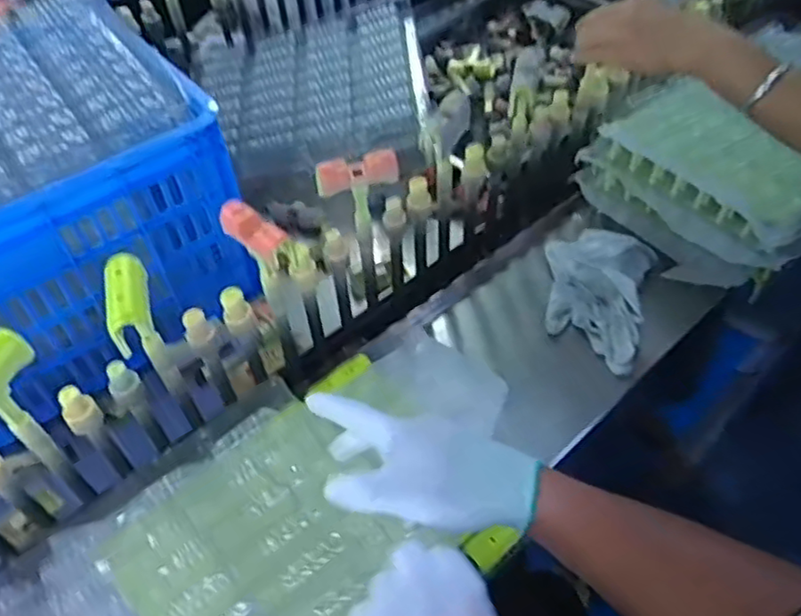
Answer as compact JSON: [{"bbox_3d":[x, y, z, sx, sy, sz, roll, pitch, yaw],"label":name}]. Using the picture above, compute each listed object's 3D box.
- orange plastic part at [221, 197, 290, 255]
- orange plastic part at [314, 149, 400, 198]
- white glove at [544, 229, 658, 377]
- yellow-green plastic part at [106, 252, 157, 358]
[{"bbox_3d":[-0.127,-0.068,0.565,0.075,0.018,0.027,33,59,26],"label":"orange plastic part"},{"bbox_3d":[-0.041,-0.127,0.614,0.076,0.032,0.019,-13,51,-8],"label":"orange plastic part"},{"bbox_3d":[0.239,-0.028,0.820,0.127,0.027,0.209,16,52,15],"label":"white glove"},{"bbox_3d":[-0.216,-0.007,0.529,0.029,0.030,0.081,-15,51,-10],"label":"yellow-green plastic part"}]

